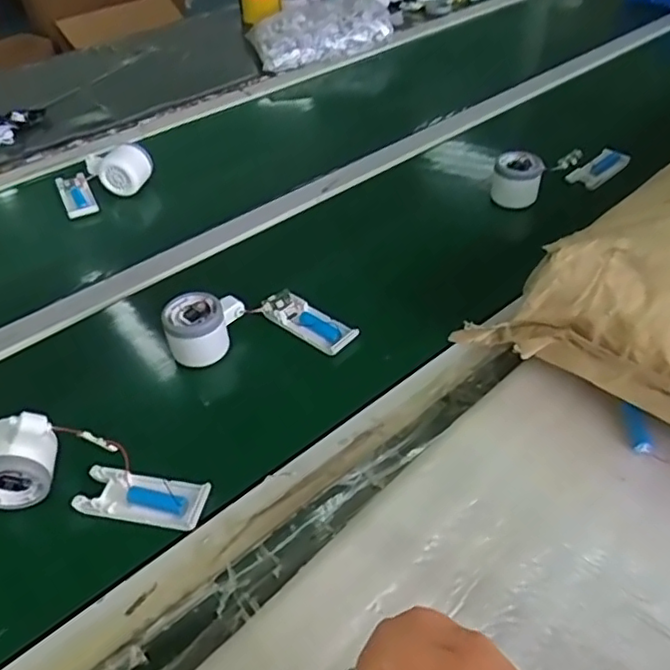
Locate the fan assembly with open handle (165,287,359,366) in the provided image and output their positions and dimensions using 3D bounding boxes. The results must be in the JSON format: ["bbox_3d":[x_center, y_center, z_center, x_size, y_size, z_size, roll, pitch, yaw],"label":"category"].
[{"bbox_3d":[-0.076,-0.015,0.632,0.181,0.051,0.074,-10,43,-7],"label":"fan assembly with open handle"}]

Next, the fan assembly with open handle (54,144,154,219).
[{"bbox_3d":[-0.323,-0.228,0.863,0.129,0.053,0.092,-25,46,-21],"label":"fan assembly with open handle"}]

